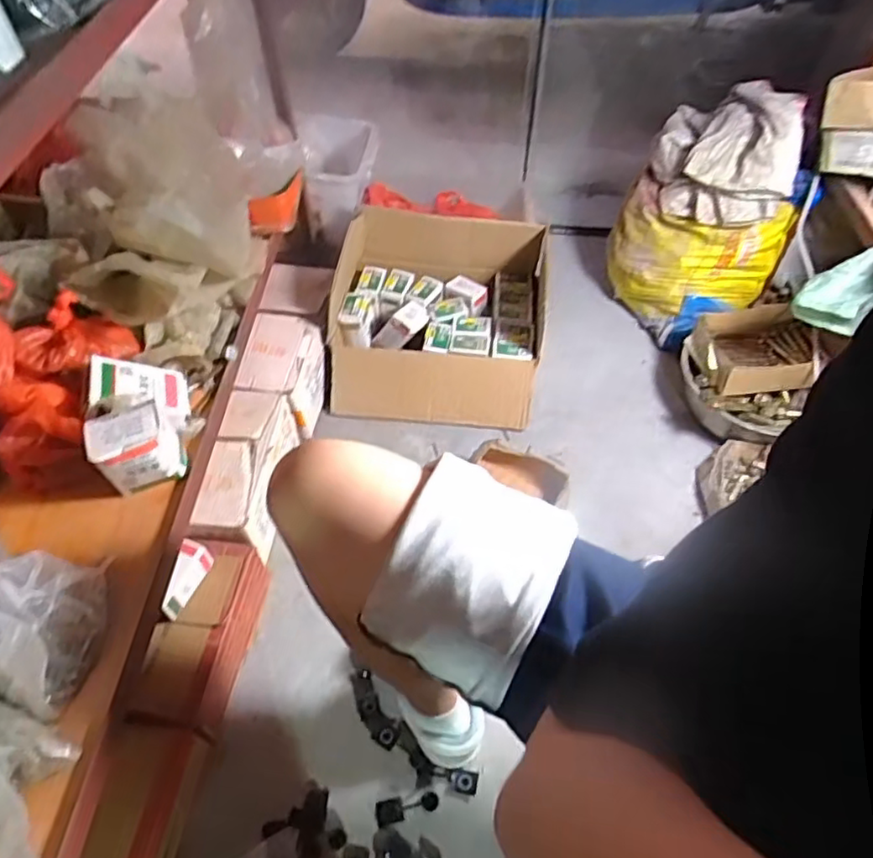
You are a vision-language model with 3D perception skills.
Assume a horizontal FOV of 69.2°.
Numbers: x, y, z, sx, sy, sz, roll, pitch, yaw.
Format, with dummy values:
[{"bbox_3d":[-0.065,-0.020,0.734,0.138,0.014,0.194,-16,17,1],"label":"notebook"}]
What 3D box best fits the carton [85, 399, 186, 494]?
[{"bbox_3d":[-0.321,0.021,0.681,0.078,0.087,0.055,-26,57,-18],"label":"carton"}]

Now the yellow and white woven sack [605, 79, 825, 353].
[{"bbox_3d":[0.480,-0.396,1.141,0.204,0.401,0.277,-29,58,-20],"label":"yellow and white woven sack"}]

